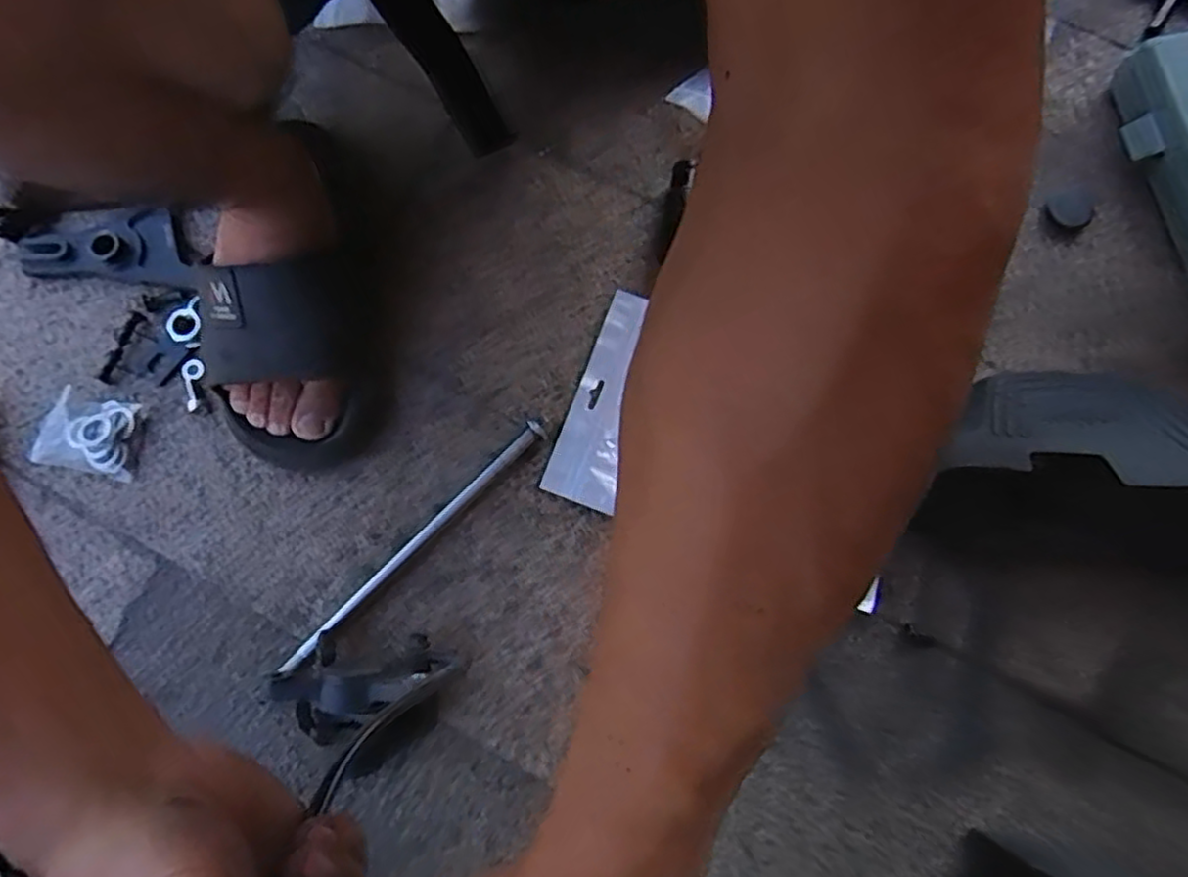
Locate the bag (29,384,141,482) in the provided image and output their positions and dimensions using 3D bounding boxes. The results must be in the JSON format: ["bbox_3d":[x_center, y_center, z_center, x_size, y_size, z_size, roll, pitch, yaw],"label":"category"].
[{"bbox_3d":[-0.361,-0.003,0.501,0.059,0.020,0.056,9,77,2],"label":"bag"}]

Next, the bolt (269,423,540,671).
[{"bbox_3d":[-0.121,0.072,0.482,0.230,0.018,0.014,-44,80,-9],"label":"bolt"}]

